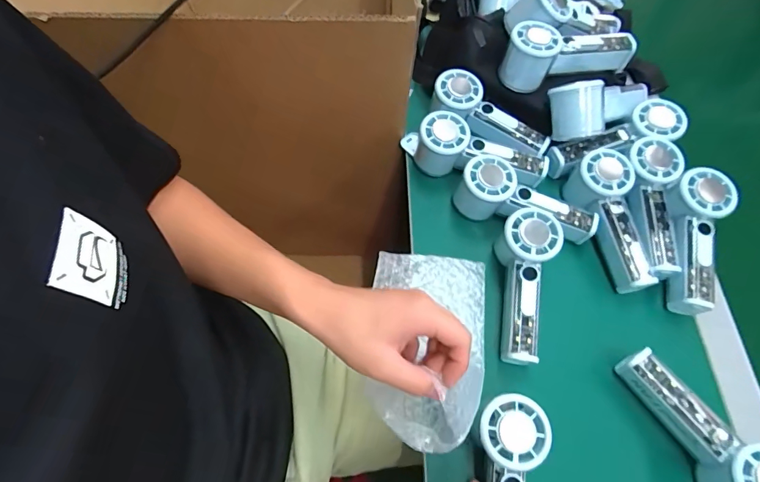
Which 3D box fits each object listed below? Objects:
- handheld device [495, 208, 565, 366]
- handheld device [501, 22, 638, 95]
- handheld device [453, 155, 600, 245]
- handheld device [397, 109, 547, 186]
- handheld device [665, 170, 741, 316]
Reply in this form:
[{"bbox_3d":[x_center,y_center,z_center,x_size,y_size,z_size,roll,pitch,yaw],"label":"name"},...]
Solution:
[{"bbox_3d":[0.147,0.047,0.431,0.054,0.057,0.153,10,79,3],"label":"handheld device"},{"bbox_3d":[0.223,-0.225,0.495,0.152,0.064,0.052,-11,66,-6],"label":"handheld device"},{"bbox_3d":[0.165,-0.043,0.468,0.155,0.061,0.052,17,66,6],"label":"handheld device"},{"bbox_3d":[0.109,-0.102,0.496,0.174,0.069,0.050,20,66,7],"label":"handheld device"},{"bbox_3d":[0.335,-0.002,0.437,0.058,0.034,0.153,15,80,5],"label":"handheld device"}]

